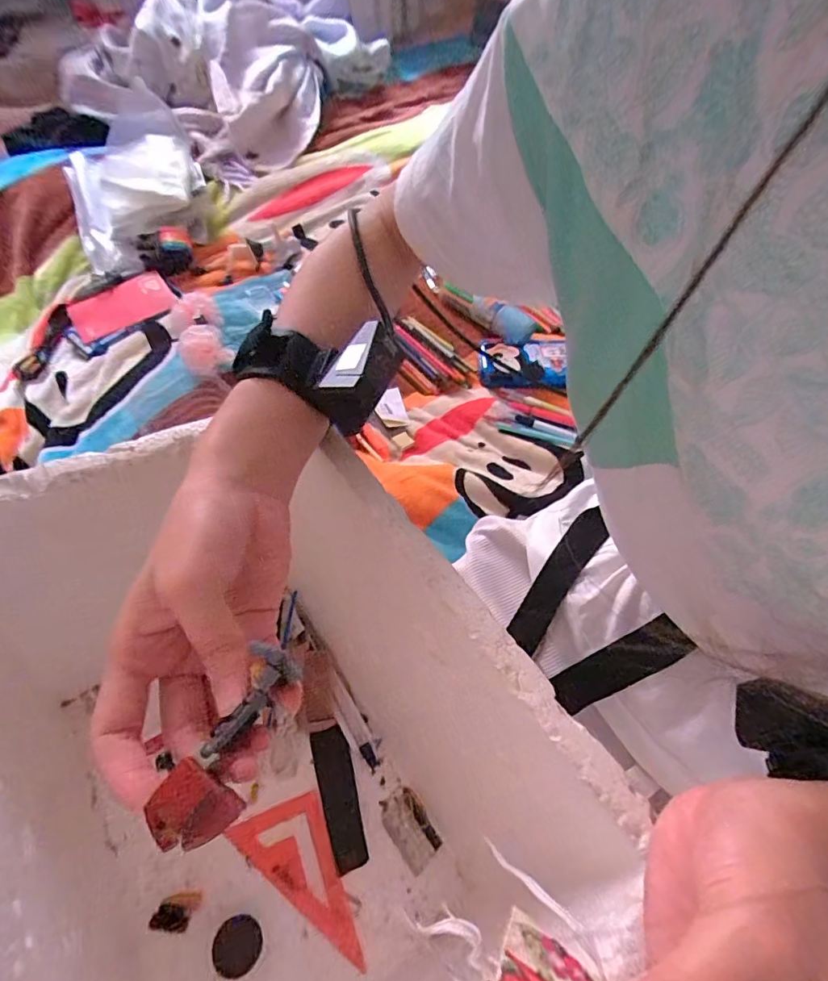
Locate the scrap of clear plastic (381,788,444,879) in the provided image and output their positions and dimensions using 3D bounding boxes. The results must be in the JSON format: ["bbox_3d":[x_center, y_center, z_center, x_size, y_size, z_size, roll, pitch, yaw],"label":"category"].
[{"bbox_3d":[-0.003,0.265,0.381,0.032,0.010,0.051,-29,62,-20],"label":"scrap of clear plastic"}]

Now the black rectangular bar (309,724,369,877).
[{"bbox_3d":[-0.059,0.241,0.384,0.028,0.009,0.096,-13,58,-12],"label":"black rectangular bar"}]

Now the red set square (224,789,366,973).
[{"bbox_3d":[-0.085,0.282,0.344,0.063,0.004,0.107,-13,56,-24],"label":"red set square"}]

